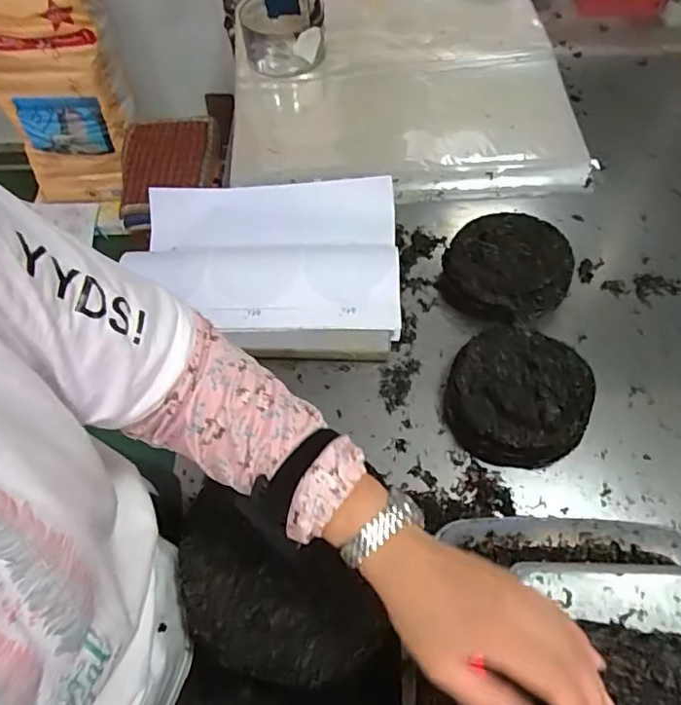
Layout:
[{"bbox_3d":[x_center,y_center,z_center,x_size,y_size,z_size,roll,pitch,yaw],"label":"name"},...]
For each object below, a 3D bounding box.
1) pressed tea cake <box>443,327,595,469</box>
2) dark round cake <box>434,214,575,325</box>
[{"bbox_3d":[0.268,0.066,0.850,0.205,0.069,0.207,15,62,11],"label":"pressed tea cake"},{"bbox_3d":[0.288,-0.147,0.977,0.207,0.071,0.205,-1,60,2],"label":"dark round cake"}]

